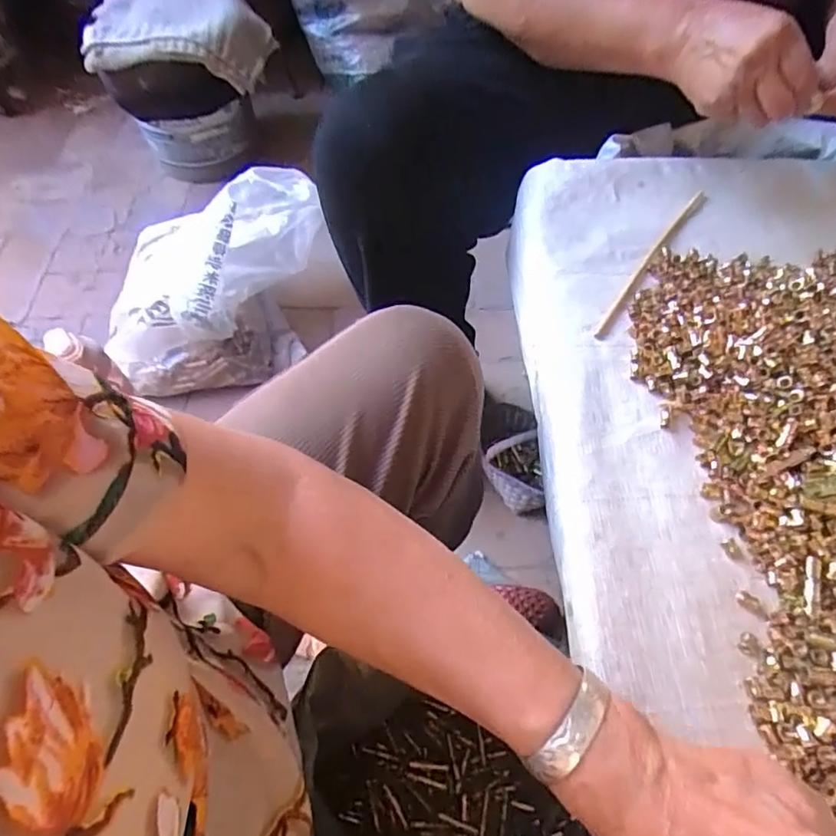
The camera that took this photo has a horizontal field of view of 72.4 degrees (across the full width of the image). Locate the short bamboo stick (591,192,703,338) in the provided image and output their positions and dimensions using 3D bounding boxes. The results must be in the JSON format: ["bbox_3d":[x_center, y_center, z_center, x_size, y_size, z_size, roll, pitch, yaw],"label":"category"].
[{"bbox_3d":[0.208,-0.141,0.513,0.011,0.007,0.212,32,66,19],"label":"short bamboo stick"}]

